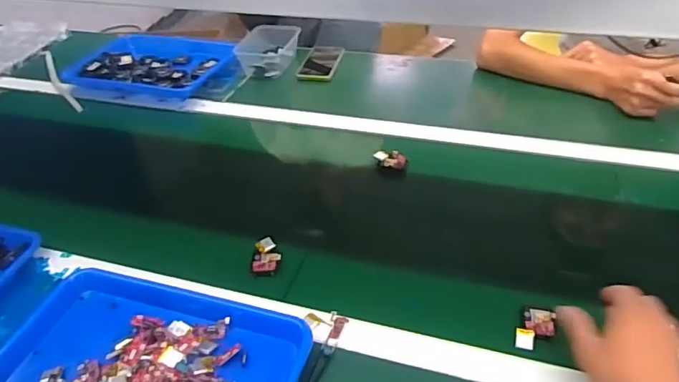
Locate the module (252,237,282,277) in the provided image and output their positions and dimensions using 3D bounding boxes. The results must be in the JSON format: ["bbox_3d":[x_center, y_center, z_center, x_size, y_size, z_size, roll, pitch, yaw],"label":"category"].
[{"bbox_3d":[-0.099,0.089,0.686,0.035,0.007,0.060,8,48,-5],"label":"module"}]

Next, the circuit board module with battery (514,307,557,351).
[{"bbox_3d":[0.224,0.157,0.576,0.039,0.006,0.061,13,43,21],"label":"circuit board module with battery"}]

